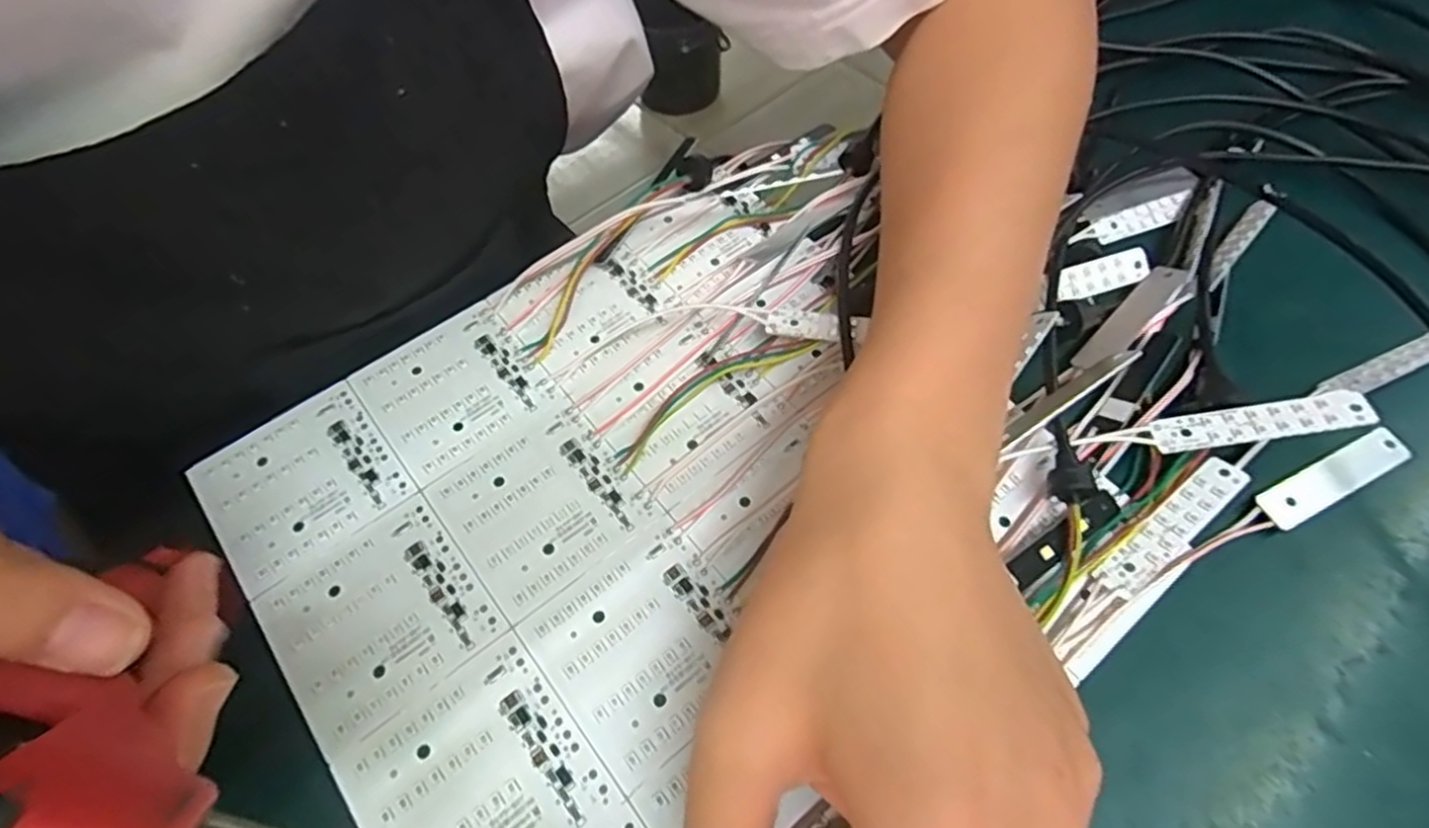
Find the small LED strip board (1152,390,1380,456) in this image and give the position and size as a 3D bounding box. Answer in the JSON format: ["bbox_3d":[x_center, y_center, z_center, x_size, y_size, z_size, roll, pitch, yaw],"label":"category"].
[{"bbox_3d":[0.166,0.003,0.220,0.058,0.004,0.012,-10,59,11],"label":"small LED strip board"}]

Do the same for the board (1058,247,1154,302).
[{"bbox_3d":[0.142,-0.051,0.262,0.036,0.013,0.004,-15,16,-6],"label":"board"}]

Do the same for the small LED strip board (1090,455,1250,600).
[{"bbox_3d":[0.138,0.034,0.215,0.059,0.004,0.012,-36,64,-17],"label":"small LED strip board"}]

